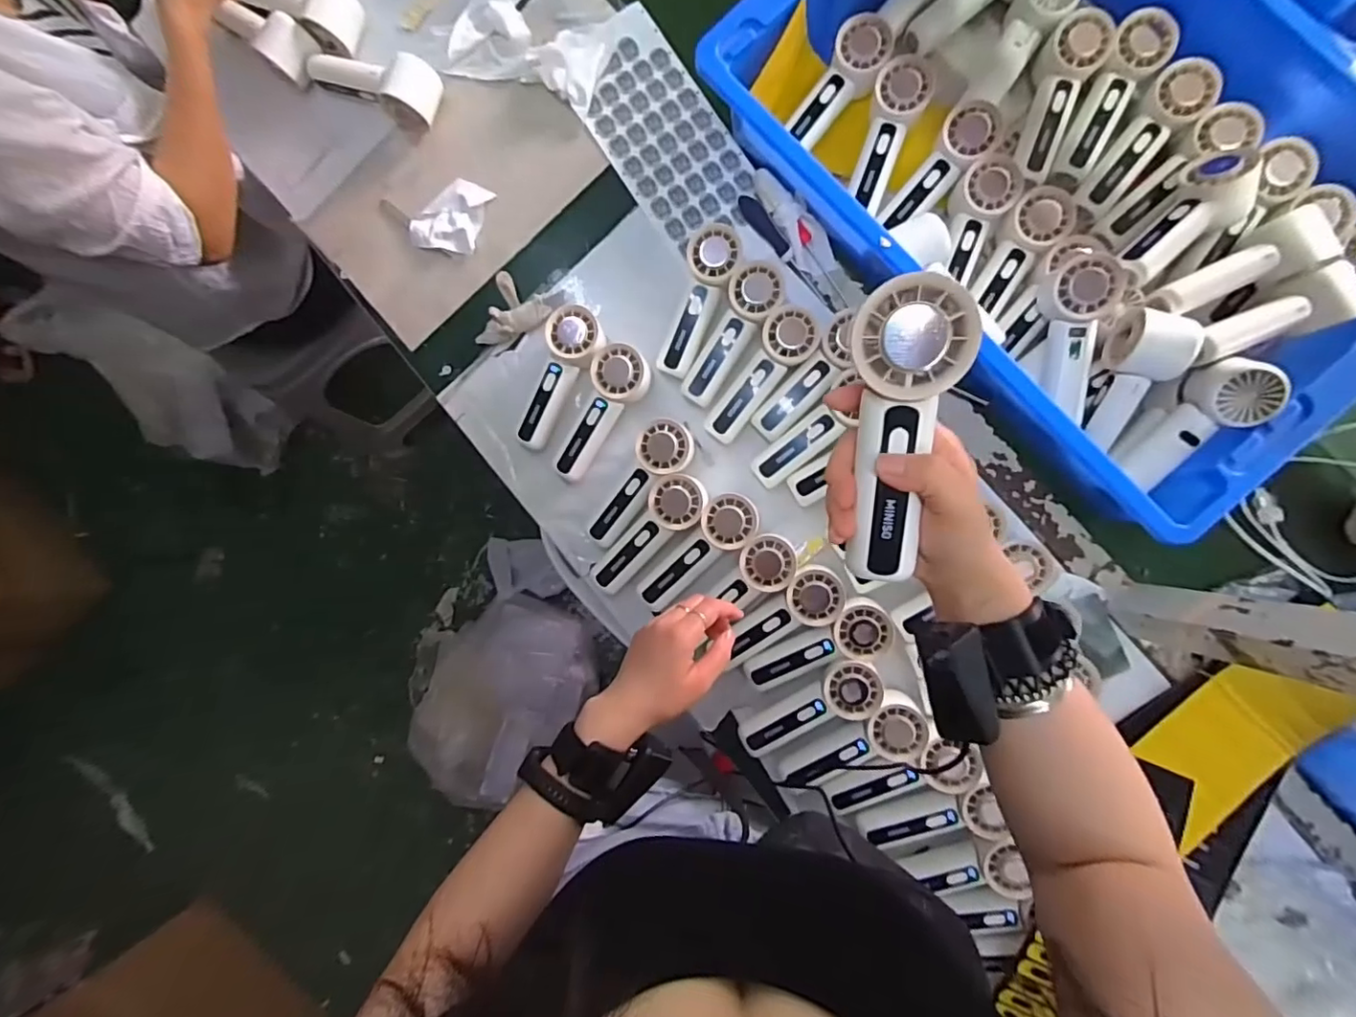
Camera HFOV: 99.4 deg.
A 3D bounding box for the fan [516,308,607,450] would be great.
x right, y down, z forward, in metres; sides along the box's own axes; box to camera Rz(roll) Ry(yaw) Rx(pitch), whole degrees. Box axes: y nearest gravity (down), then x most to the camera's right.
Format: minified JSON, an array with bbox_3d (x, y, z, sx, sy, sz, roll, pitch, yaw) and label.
[{"bbox_3d":[-0.123,-0.137,0.626,0.063,0.053,0.155,19,89,5],"label":"fan"}]

